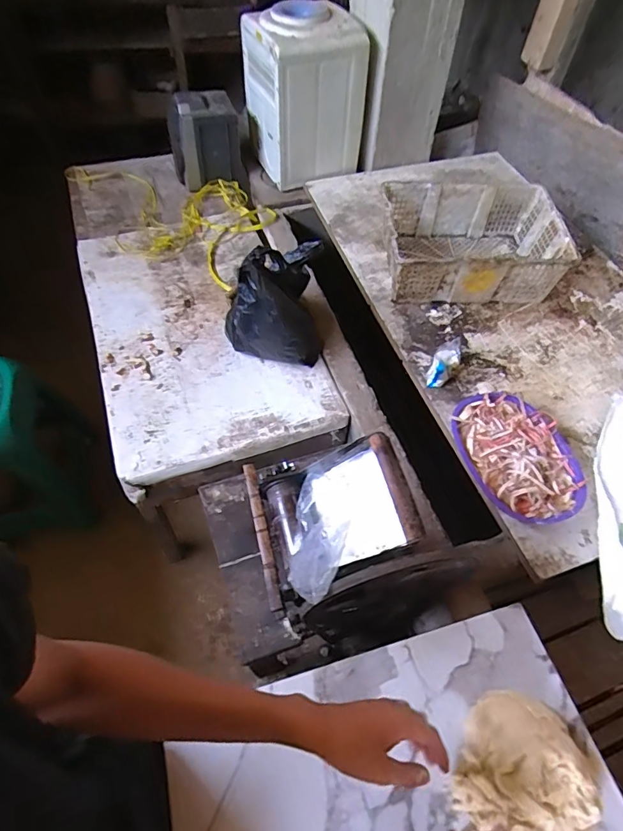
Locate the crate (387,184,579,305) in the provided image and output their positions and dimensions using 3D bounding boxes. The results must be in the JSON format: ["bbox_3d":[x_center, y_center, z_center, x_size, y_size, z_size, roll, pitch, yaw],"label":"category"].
[{"bbox_3d":[0.447,-0.497,1.350,0.474,0.154,0.383,5,57,0],"label":"crate"}]

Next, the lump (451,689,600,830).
[{"bbox_3d":[0.240,0.409,0.524,0.137,0.041,0.168,24,59,12],"label":"lump"}]

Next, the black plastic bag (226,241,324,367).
[{"bbox_3d":[-0.090,-0.270,1.131,0.235,0.292,0.174,-4,57,-6],"label":"black plastic bag"}]

